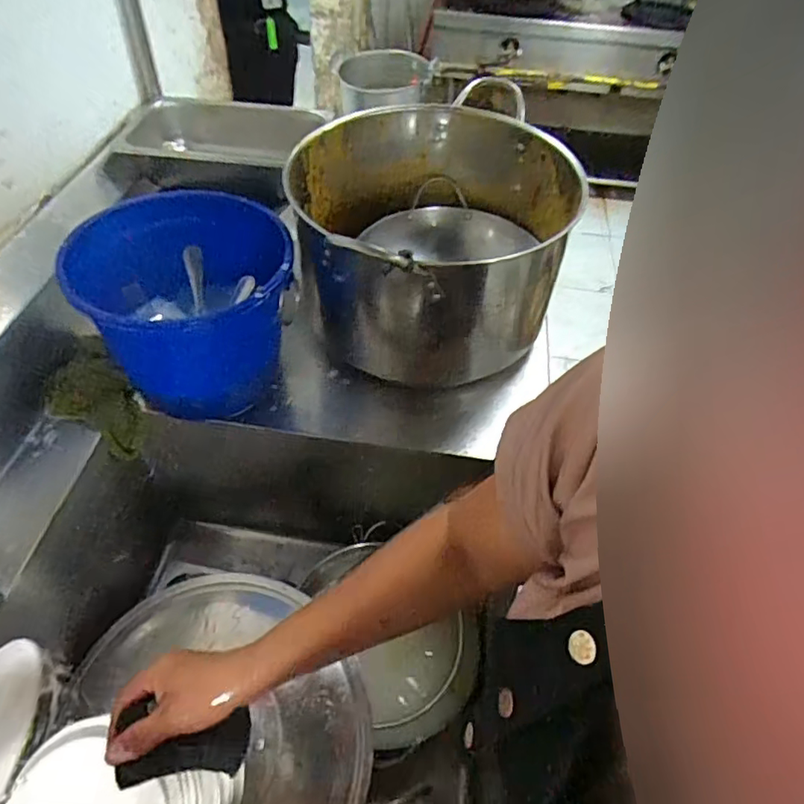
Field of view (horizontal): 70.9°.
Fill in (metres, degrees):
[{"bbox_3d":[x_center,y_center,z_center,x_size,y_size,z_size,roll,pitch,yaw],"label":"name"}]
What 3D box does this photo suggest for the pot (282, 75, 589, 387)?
[{"bbox_3d":[0.050,-0.193,0.702,0.339,0.220,0.323,-18,53,-17],"label":"pot"}]

